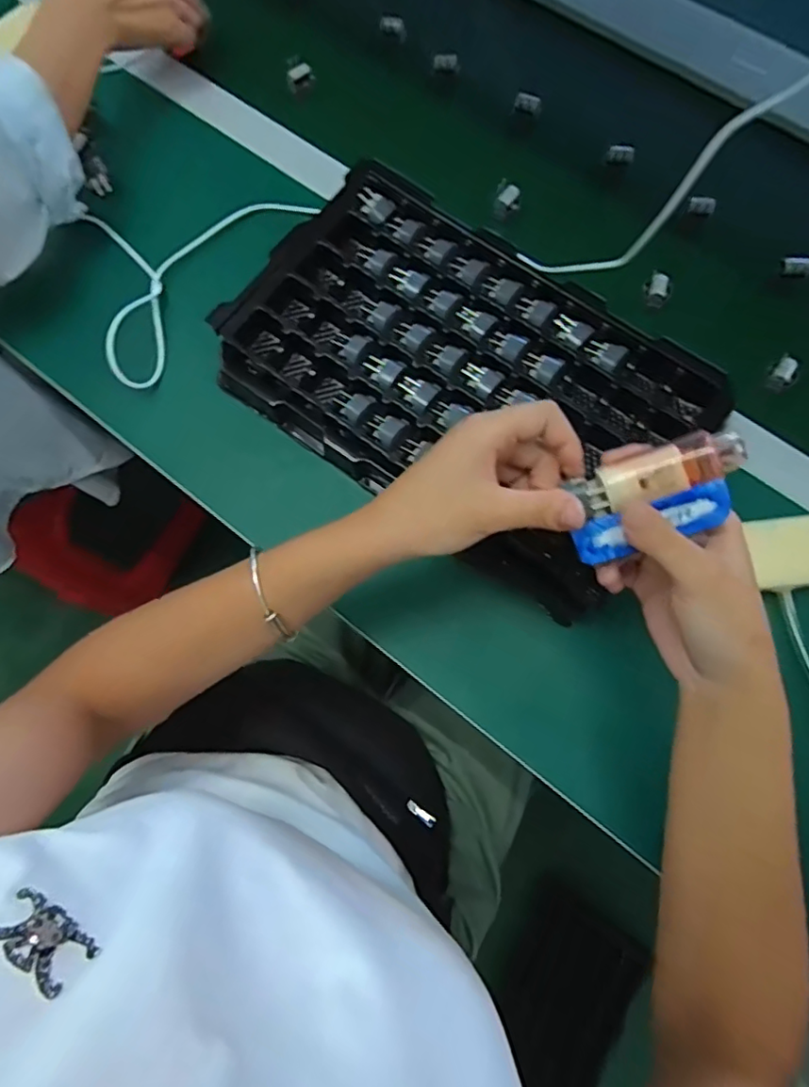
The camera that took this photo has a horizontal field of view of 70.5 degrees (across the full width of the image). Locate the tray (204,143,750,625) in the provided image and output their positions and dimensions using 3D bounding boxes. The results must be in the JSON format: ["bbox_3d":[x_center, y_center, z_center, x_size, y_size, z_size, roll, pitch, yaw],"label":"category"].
[{"bbox_3d":[0.044,-0.128,0.452,0.345,0.055,0.215,36,79,9],"label":"tray"}]

